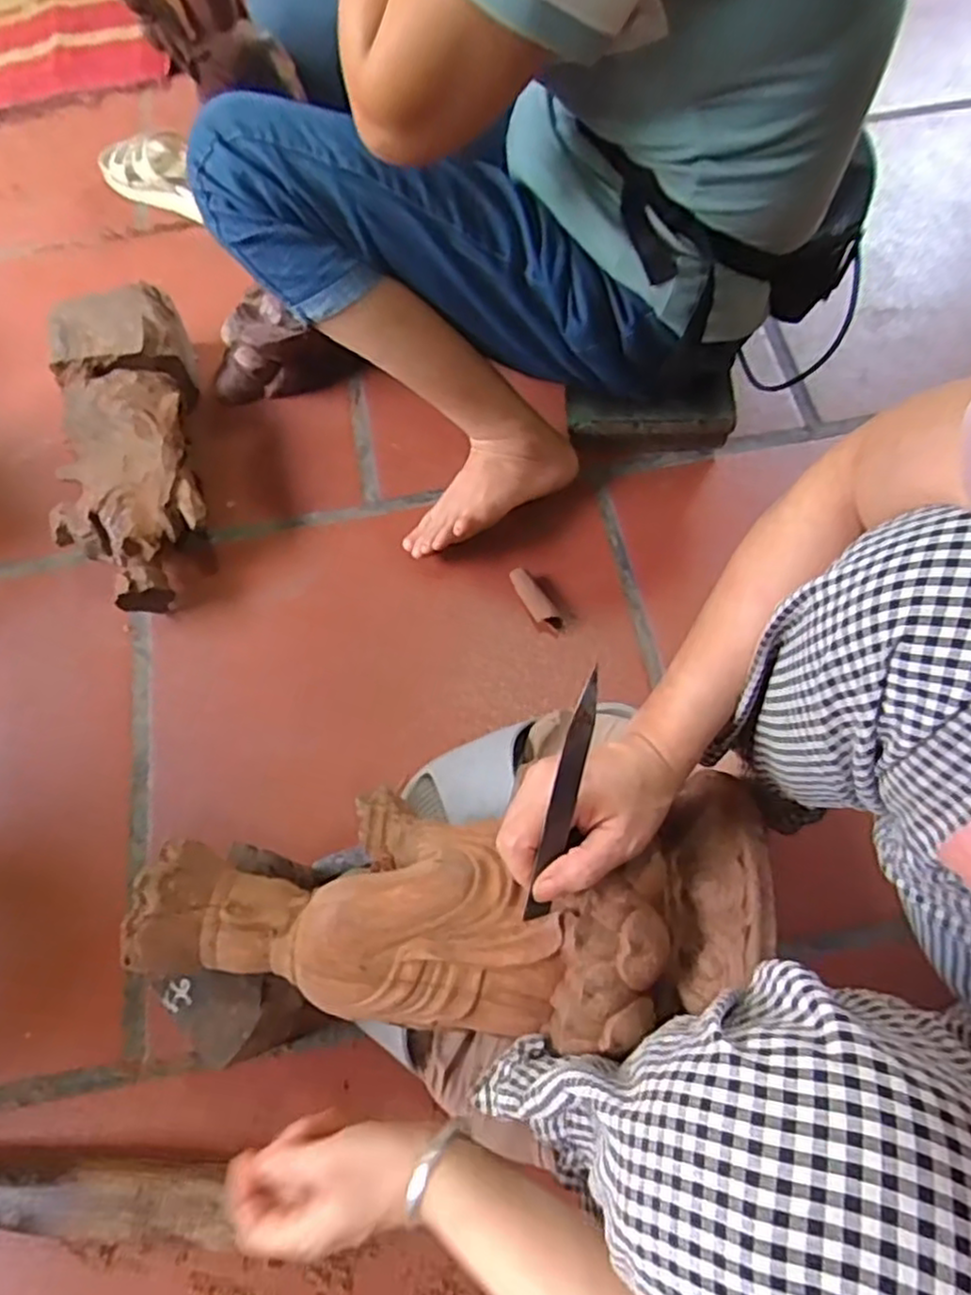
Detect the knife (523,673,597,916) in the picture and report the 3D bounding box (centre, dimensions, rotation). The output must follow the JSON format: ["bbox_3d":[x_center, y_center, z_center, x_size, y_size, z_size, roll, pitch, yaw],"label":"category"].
[{"bbox_3d":[0.043,0.080,0.396,0.012,0.007,0.138,15,101,7],"label":"knife"}]

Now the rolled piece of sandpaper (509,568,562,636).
[{"bbox_3d":[0.053,-0.048,0.758,0.024,0.025,0.078,-26,70,-8],"label":"rolled piece of sandpaper"}]

